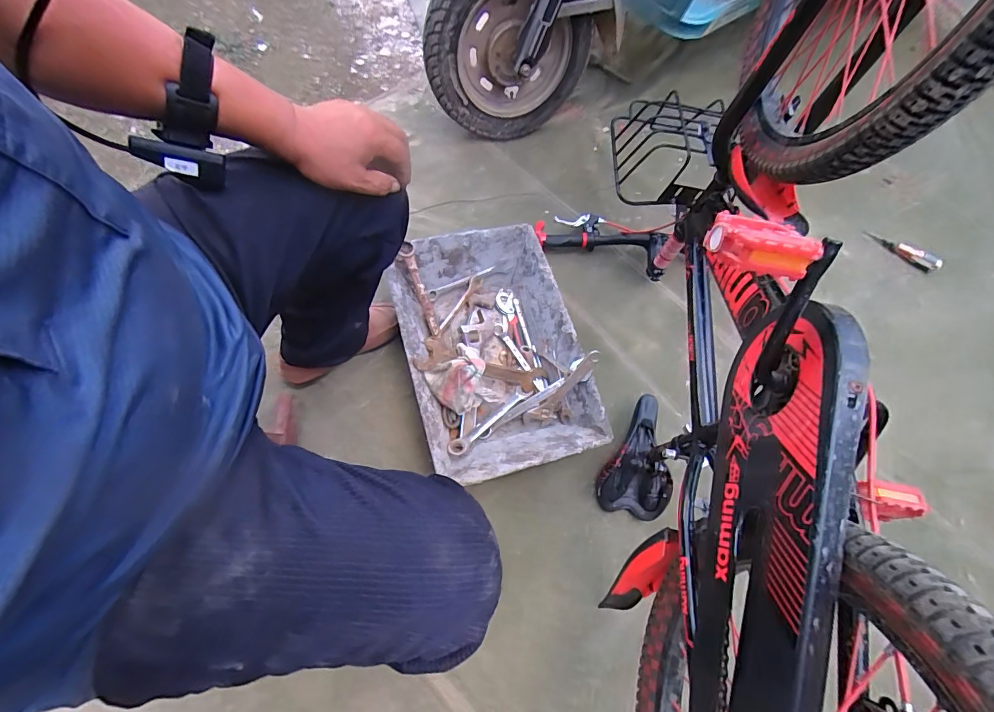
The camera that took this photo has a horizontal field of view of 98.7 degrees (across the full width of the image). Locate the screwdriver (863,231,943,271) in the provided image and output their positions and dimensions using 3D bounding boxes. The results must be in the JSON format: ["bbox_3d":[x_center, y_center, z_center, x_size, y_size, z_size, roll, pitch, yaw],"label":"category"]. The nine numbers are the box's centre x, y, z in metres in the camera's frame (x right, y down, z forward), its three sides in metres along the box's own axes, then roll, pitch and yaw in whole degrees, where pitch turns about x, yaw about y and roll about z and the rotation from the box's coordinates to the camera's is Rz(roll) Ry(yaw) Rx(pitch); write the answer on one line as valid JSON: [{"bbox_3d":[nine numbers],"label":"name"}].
[{"bbox_3d":[1.058,-0.282,1.115,0.198,0.027,0.039,28,69,9],"label":"screwdriver"}]

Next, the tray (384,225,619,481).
[{"bbox_3d":[-0.015,-0.011,0.838,0.314,0.135,0.476,-14,71,-12],"label":"tray"}]

